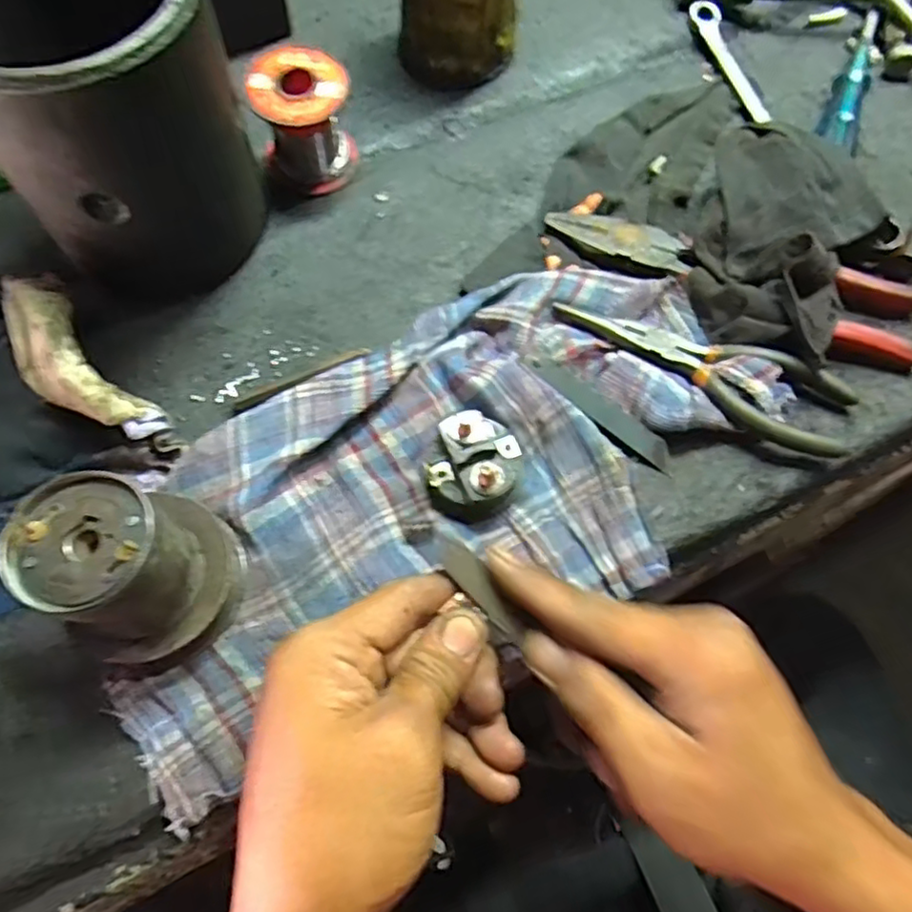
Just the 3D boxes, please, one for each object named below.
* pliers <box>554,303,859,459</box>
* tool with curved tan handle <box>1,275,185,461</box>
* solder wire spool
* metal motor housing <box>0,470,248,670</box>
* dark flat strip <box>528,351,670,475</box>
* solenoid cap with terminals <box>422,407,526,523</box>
[{"bbox_3d":[0.124,-0.048,0.333,0.150,0.010,0.045,29,68,11],"label":"pliers"},{"bbox_3d":[-0.172,-0.038,0.306,0.039,0.023,0.105,-43,94,-18],"label":"tool with curved tan handle"},{"bbox_3d":[-0.083,-0.183,0.366,0.050,0.056,0.050,1,66,-1],"label":"solder wire spool"},{"bbox_3d":[-0.125,0.044,0.259,0.060,0.068,0.060,1,66,-1],"label":"metal motor housing"},{"bbox_3d":[0.071,-0.024,0.328,0.087,0.004,0.014,41,95,10],"label":"dark flat strip"},{"bbox_3d":[0.009,0.005,0.303,0.041,0.026,0.048,18,67,6],"label":"solenoid cap with terminals"}]

